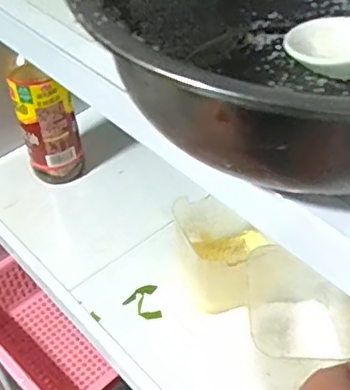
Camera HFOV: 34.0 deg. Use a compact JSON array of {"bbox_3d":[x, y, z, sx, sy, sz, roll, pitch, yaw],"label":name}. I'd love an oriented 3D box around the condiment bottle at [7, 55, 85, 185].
[{"bbox_3d":[-0.143,-0.078,0.642,0.065,0.147,0.050,-11,47,-9],"label":"condiment bottle"}]

